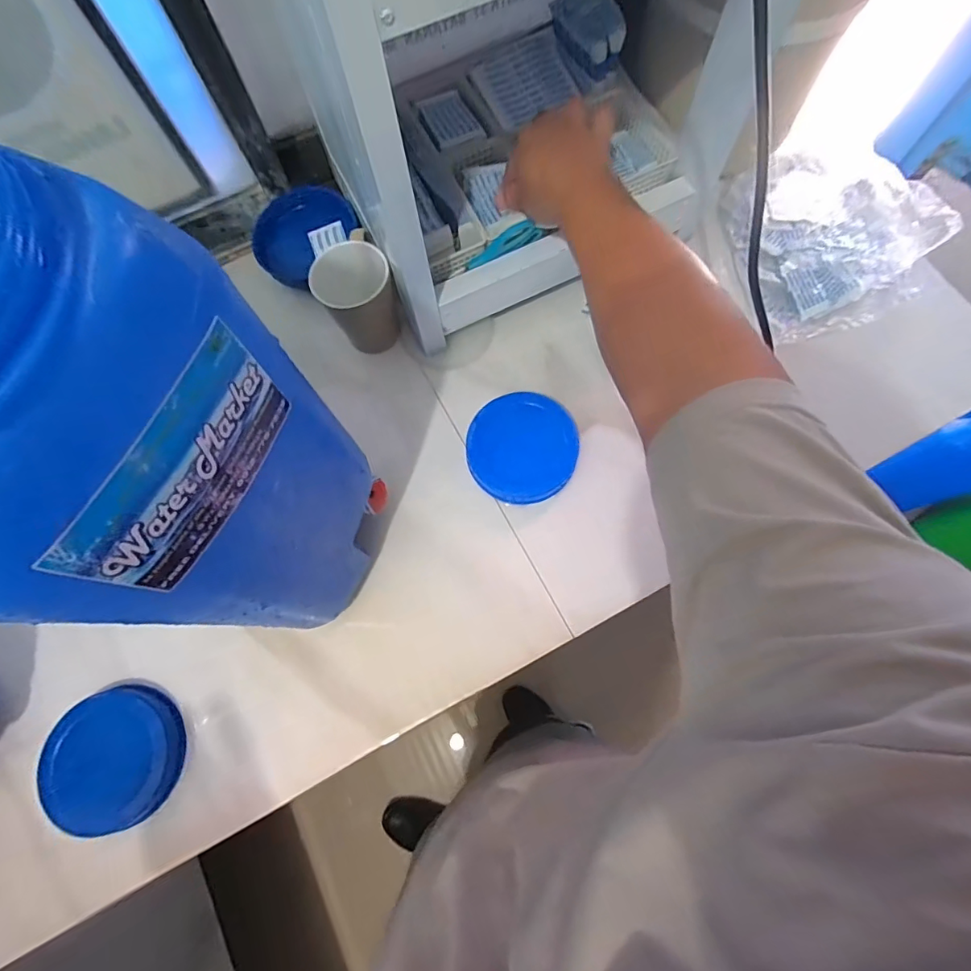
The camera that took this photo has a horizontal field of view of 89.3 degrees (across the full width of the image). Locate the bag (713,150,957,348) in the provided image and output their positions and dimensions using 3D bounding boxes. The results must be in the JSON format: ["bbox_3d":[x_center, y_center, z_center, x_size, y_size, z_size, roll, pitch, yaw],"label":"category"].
[{"bbox_3d":[0.392,-0.283,0.565,0.193,0.072,0.199,-17,74,-4],"label":"bag"}]

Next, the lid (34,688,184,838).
[{"bbox_3d":[-0.346,0.250,0.454,0.112,0.040,0.112,0,73,1],"label":"lid"}]

